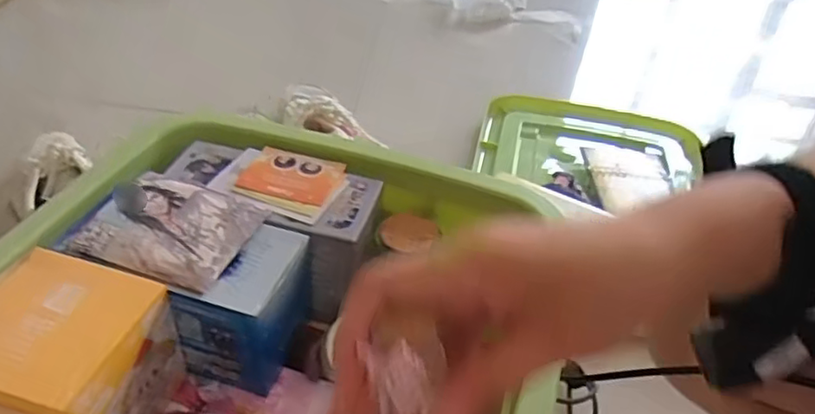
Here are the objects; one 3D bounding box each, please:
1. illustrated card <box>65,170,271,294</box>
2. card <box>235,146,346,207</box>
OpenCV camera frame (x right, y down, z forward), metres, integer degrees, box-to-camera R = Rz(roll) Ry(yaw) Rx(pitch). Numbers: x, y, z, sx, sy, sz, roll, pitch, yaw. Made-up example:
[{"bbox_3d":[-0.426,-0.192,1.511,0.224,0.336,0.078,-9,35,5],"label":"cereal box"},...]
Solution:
[{"bbox_3d":[-0.154,0.010,0.411,0.099,0.008,0.088,16,42,11],"label":"illustrated card"},{"bbox_3d":[-0.085,-0.025,0.470,0.069,0.004,0.056,13,40,10],"label":"card"}]

